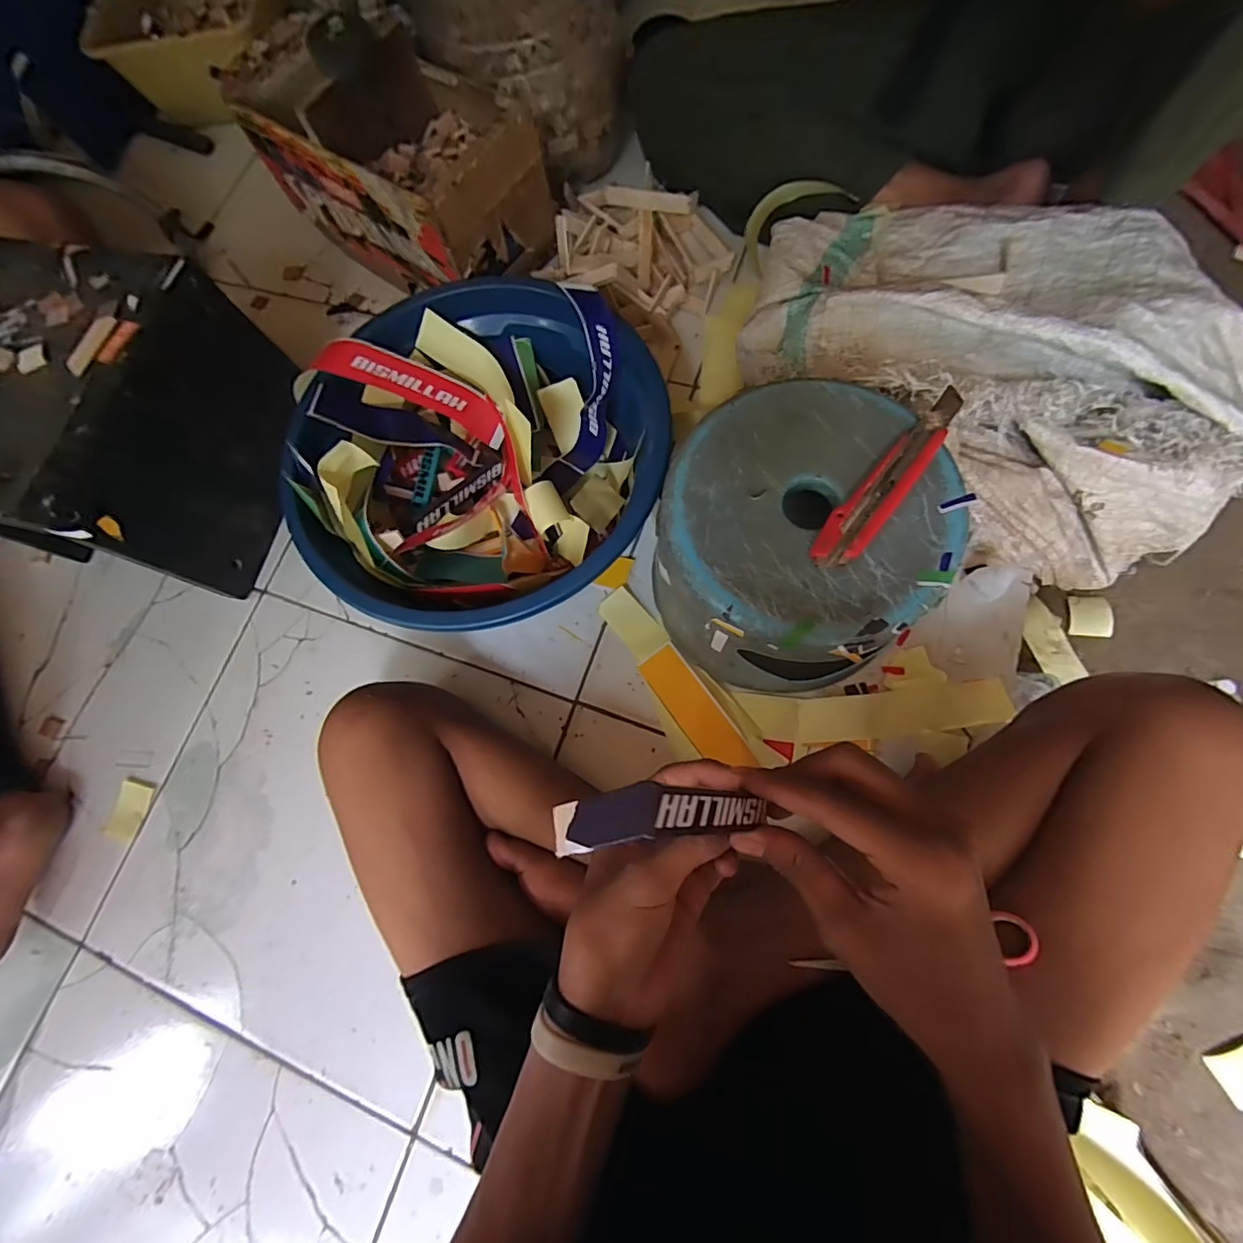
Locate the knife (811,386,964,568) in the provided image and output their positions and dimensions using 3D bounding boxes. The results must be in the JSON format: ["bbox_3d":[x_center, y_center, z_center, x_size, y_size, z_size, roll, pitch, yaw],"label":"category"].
[{"bbox_3d":[0.204,-0.106,0.404,0.034,0.020,0.166,39,82,15],"label":"knife"}]

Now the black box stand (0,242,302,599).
[{"bbox_3d":[-0.530,-0.203,0.580,0.264,0.209,0.277,12,76,10],"label":"black box stand"}]

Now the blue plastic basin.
[{"bbox_3d":[-0.136,-0.152,0.529,0.338,0.124,0.338,0,75,1],"label":"blue plastic basin"}]

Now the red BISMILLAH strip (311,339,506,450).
[{"bbox_3d":[-0.211,-0.242,0.552,0.192,0.035,0.043,19,75,-19],"label":"red BISMILLAH strip"}]

